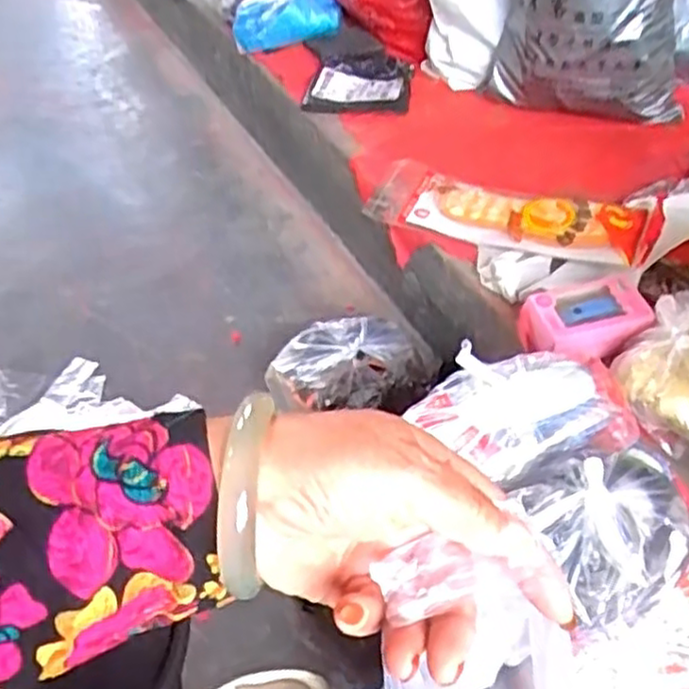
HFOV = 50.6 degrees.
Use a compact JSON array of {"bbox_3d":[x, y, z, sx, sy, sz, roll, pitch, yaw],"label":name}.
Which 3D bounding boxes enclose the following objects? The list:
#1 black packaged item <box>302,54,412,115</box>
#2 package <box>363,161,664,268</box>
[{"bbox_3d":[0.019,-0.369,1.028,0.147,0.021,0.111,0,51,3],"label":"black packaged item"},{"bbox_3d":[0.186,-0.156,0.835,0.319,0.036,0.105,15,53,14],"label":"package"}]

